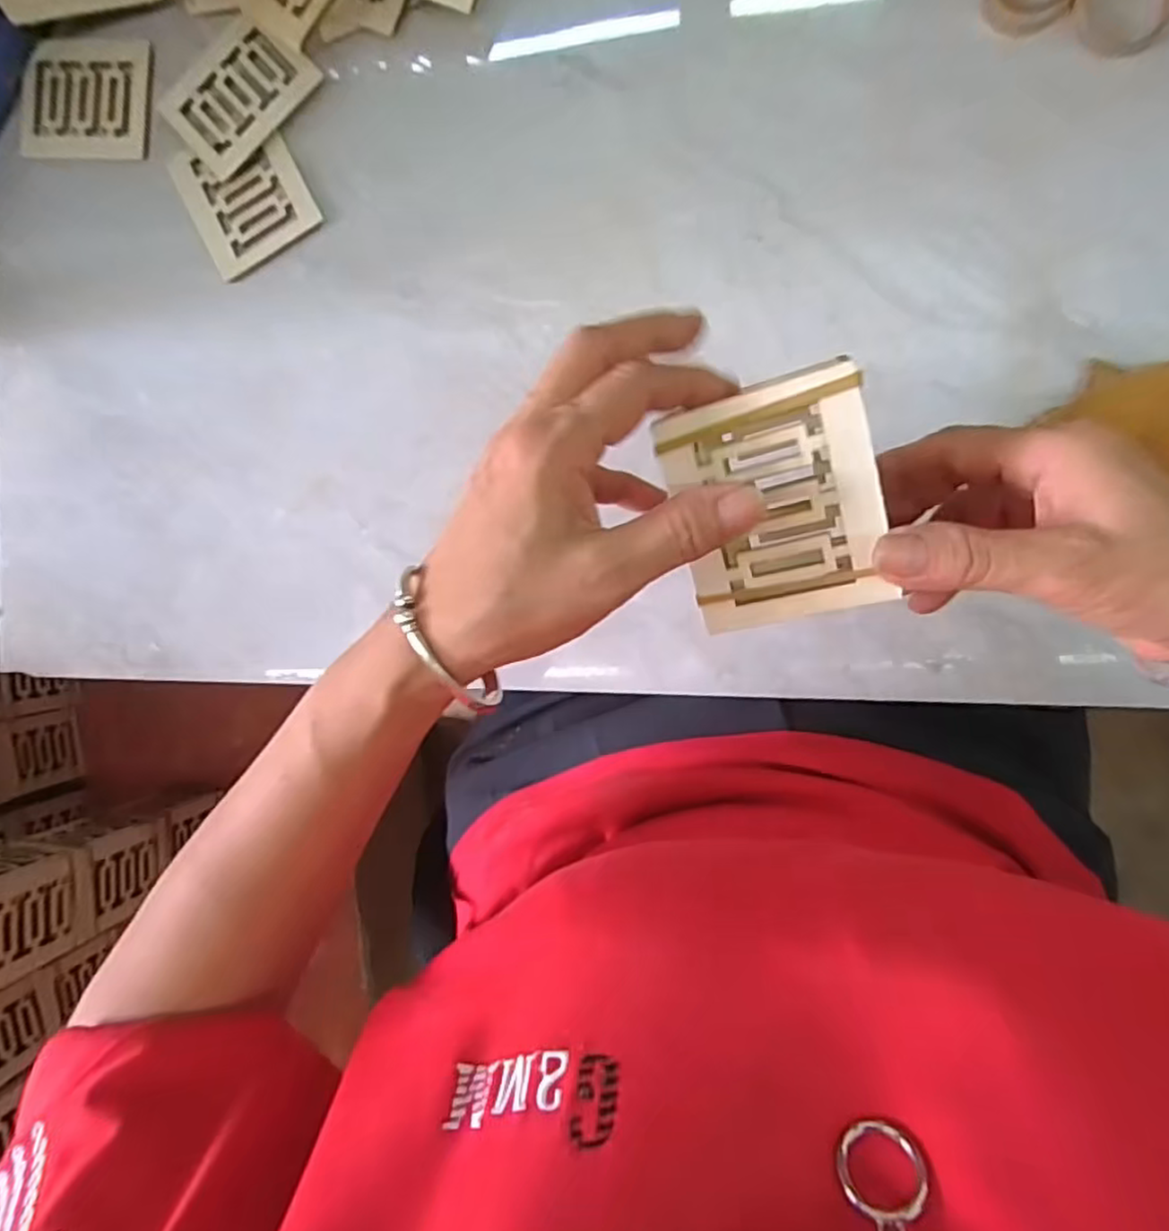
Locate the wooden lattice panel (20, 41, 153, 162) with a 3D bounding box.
[{"bbox_3d":[-0.286,-0.297,0.401,0.077,0.006,0.067,5,93,7],"label":"wooden lattice panel"}]

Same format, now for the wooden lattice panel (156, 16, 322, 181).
[{"bbox_3d":[-0.192,-0.288,0.385,0.061,0.007,0.077,44,97,4],"label":"wooden lattice panel"}]

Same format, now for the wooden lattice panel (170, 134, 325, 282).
[{"bbox_3d":[-0.191,-0.237,0.389,0.066,0.004,0.070,-27,89,8],"label":"wooden lattice panel"}]

